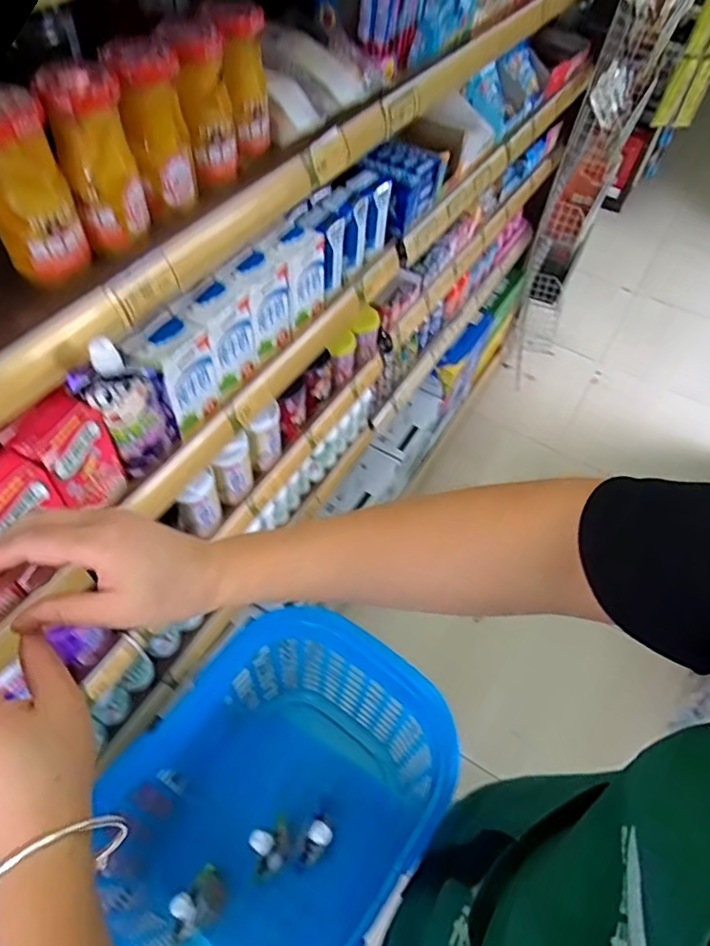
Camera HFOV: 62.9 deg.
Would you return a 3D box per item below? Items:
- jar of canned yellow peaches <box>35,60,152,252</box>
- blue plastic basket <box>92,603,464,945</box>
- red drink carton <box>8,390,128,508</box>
[{"bbox_3d":[-0.199,-0.243,0.448,0.054,0.113,0.051,-20,58,-18],"label":"jar of canned yellow peaches"},{"bbox_3d":[-0.106,0.437,0.760,0.308,0.292,0.424,34,58,18],"label":"blue plastic basket"},{"bbox_3d":[-0.249,-0.011,0.513,0.048,0.101,0.065,24,56,12],"label":"red drink carton"}]

